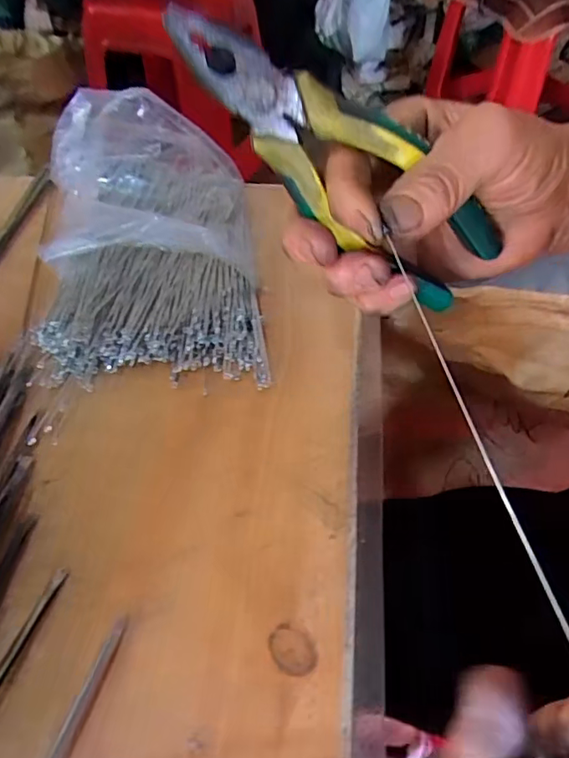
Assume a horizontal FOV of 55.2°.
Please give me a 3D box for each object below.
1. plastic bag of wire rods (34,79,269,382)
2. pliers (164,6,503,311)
[{"bbox_3d":[-0.088,-0.101,0.353,0.134,0.065,0.222,-6,51,-3],"label":"plastic bag of wire rods"},{"bbox_3d":[0.024,-0.081,0.208,0.153,0.040,0.023,32,47,-25],"label":"pliers"}]

